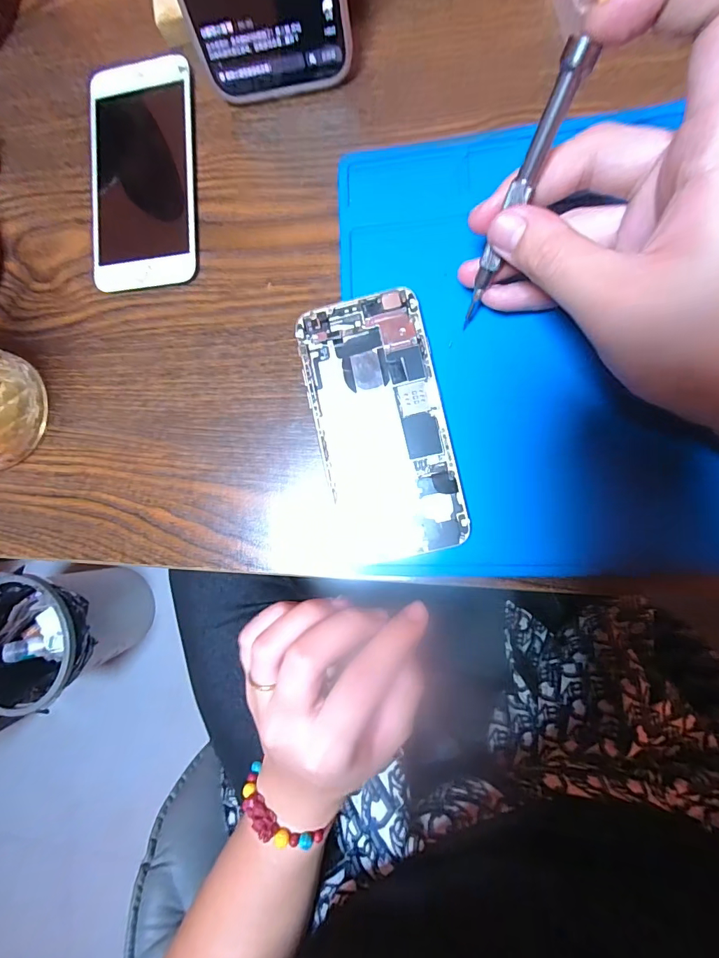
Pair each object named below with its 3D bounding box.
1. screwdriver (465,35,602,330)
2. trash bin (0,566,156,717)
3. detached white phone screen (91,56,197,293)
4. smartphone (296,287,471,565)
[{"bbox_3d":[0.065,-0.112,0.181,0.010,0.103,0.009,28,50,9],"label":"screwdriver"},{"bbox_3d":[-0.634,0.314,0.924,0.252,0.246,0.250,1,88,7],"label":"trash bin"},{"bbox_3d":[-0.129,-0.179,0.252,0.064,0.011,0.132,-3,87,9],"label":"detached white phone screen"},{"bbox_3d":[0.011,-0.028,0.223,0.064,0.010,0.134,-13,86,9],"label":"smartphone"}]

